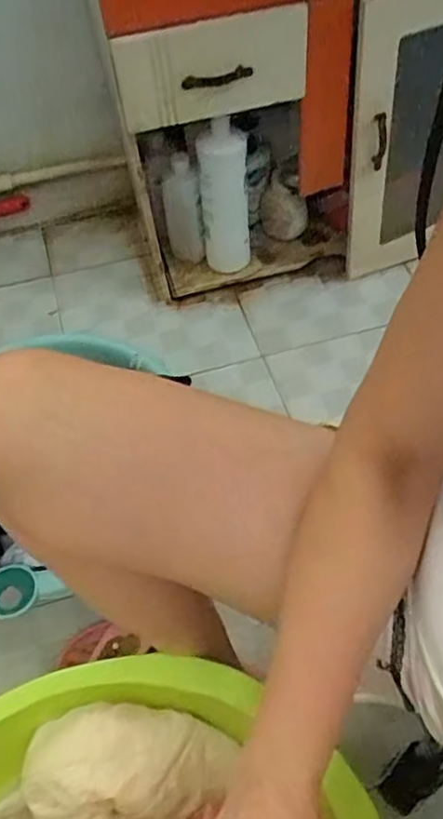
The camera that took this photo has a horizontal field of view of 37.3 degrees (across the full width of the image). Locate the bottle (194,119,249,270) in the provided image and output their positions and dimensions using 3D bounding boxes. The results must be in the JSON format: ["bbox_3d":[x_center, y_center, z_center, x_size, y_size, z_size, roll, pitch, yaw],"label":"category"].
[{"bbox_3d":[0.006,-0.311,1.000,0.074,0.257,0.061,-3,54,1],"label":"bottle"}]

